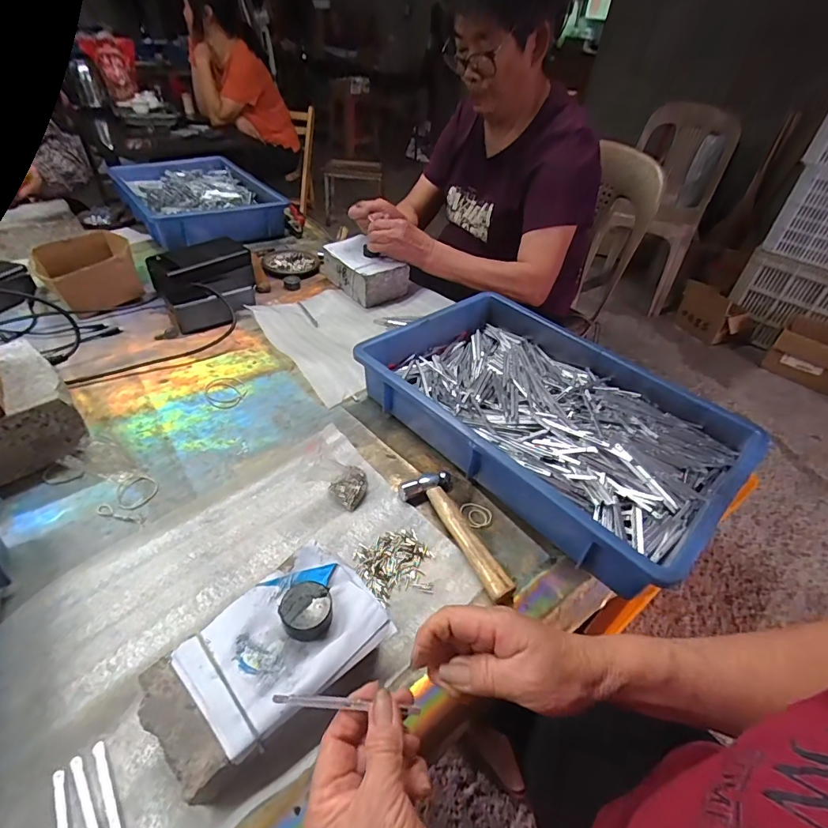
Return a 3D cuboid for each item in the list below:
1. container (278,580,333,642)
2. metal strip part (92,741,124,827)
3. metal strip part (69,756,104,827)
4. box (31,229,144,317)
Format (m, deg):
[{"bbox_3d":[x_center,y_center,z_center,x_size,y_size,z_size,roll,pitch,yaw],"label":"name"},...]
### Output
[{"bbox_3d":[-0.083,0.150,0.340,0.037,0.016,0.037,3,42,-3],"label":"container"},{"bbox_3d":[-0.193,0.253,0.282,0.007,0.004,0.086,-25,50,-30],"label":"metal strip part"},{"bbox_3d":[-0.201,0.261,0.279,0.008,0.004,0.091,-28,52,-33],"label":"metal strip part"},{"bbox_3d":[-0.535,-0.227,0.730,0.132,0.079,0.148,-24,50,-30],"label":"box"}]

